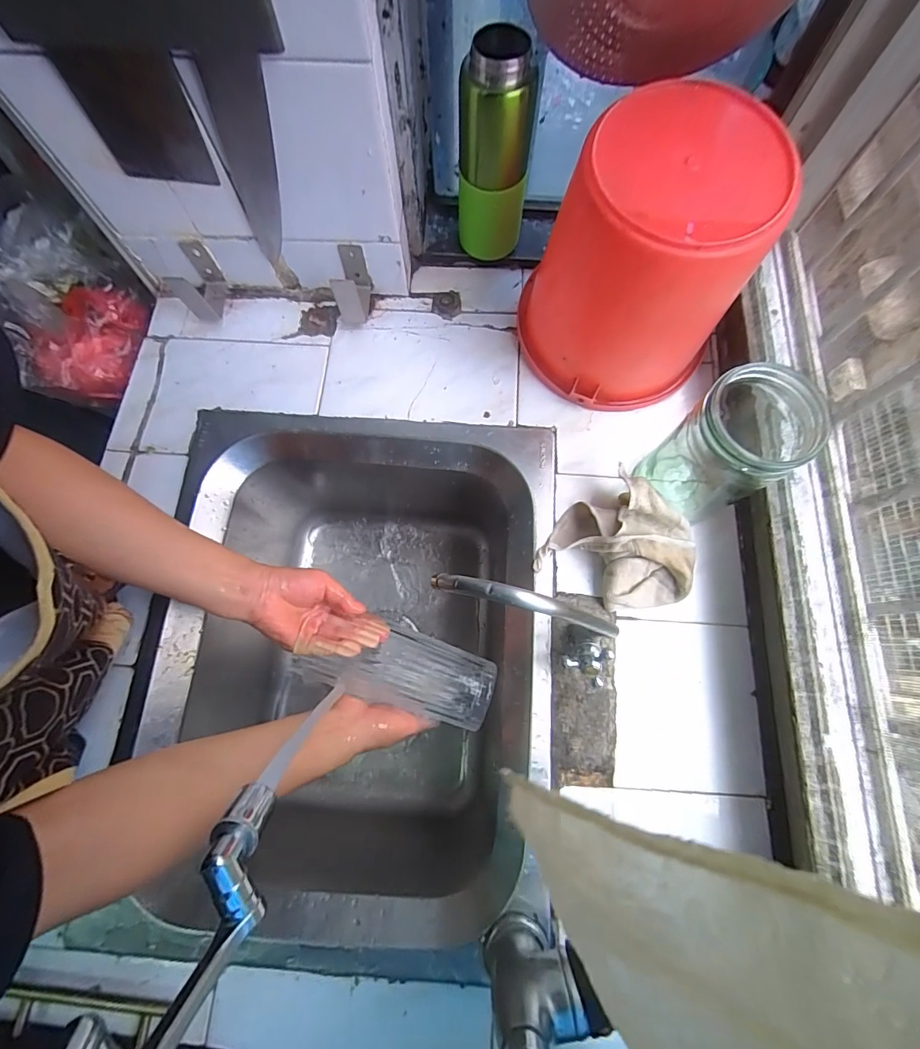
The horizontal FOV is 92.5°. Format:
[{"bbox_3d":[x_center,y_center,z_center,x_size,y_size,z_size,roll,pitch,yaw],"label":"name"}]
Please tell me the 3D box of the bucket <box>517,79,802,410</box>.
[{"bbox_3d":[0.162,-0.239,0.426,0.167,0.202,0.160,0,74,1],"label":"bucket"}]

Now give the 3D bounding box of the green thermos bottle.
[{"bbox_3d":[0.034,-0.383,0.469,0.070,0.197,0.069,1,74,1],"label":"green thermos bottle"}]

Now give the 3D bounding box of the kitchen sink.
[{"bbox_3d":[-0.109,0.151,0.538,0.397,0.234,0.497,5,74,2],"label":"kitchen sink"}]

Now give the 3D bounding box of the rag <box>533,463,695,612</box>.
[{"bbox_3d":[0.161,0.029,0.429,0.136,0.055,0.122,41,78,11],"label":"rag"}]

